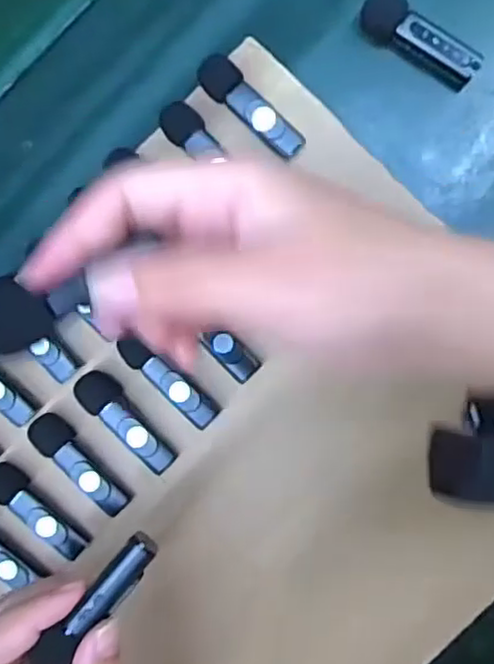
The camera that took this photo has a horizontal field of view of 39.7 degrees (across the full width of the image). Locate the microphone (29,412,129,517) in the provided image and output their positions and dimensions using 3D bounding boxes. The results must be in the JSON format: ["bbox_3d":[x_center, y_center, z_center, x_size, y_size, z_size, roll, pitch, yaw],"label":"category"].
[{"bbox_3d":[-0.088,0.070,0.356,0.020,0.011,0.064,-40,85,4],"label":"microphone"}]

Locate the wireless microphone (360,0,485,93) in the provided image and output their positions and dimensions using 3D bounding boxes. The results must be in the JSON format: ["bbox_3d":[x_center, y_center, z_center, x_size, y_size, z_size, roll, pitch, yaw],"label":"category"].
[{"bbox_3d":[0.088,-0.149,0.349,0.064,0.015,0.020,34,93,6],"label":"wireless microphone"}]

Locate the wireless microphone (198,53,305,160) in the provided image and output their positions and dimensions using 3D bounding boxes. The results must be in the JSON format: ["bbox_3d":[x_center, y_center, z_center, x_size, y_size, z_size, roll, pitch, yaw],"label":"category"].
[{"bbox_3d":[0.002,-0.115,0.350,0.065,0.011,0.019,44,94,6],"label":"wireless microphone"}]

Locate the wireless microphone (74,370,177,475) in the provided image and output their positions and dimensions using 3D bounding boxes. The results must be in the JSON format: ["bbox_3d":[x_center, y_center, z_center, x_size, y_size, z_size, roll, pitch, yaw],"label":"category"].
[{"bbox_3d":[-0.062,0.046,0.354,0.064,0.010,0.020,41,93,6],"label":"wireless microphone"}]

